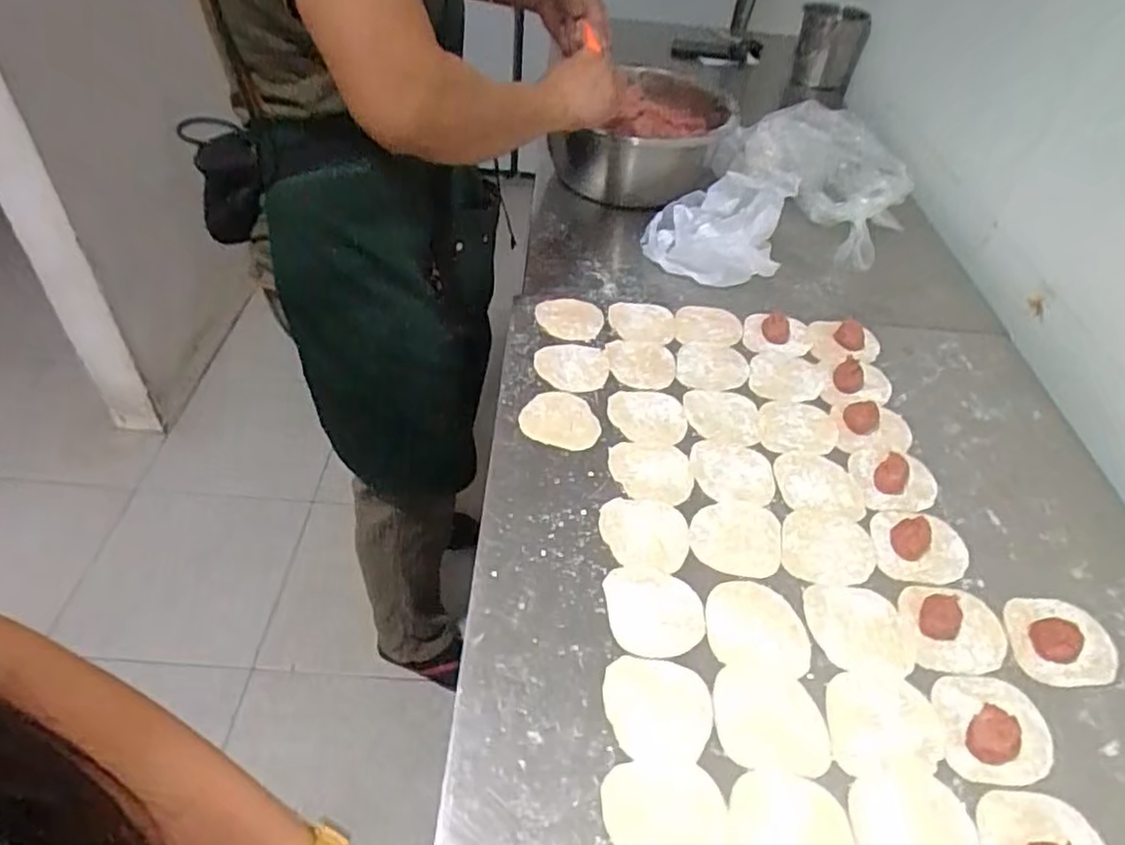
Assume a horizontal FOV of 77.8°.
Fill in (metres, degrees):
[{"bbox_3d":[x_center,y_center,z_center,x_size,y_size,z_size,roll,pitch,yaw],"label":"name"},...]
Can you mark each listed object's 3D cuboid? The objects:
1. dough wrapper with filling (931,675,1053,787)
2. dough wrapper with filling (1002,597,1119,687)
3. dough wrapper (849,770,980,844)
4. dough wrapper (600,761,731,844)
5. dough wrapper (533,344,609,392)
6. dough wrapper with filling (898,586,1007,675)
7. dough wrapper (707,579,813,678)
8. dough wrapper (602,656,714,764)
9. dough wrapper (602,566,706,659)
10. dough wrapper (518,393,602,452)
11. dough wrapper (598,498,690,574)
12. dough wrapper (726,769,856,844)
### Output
[{"bbox_3d":[0.307,0.212,0.490,0.076,0.024,0.077,8,44,2],"label":"dough wrapper with filling"},{"bbox_3d":[0.398,0.171,0.553,0.081,0.011,0.074,2,47,-2],"label":"dough wrapper with filling"},{"bbox_3d":[0.225,0.265,0.445,0.081,0.007,0.077,4,44,-3],"label":"dough wrapper"},{"bbox_3d":[0.065,0.250,0.435,0.077,0.004,0.072,4,44,-3],"label":"dough wrapper"},{"bbox_3d":[0.010,-0.059,0.750,0.078,0.009,0.069,4,44,-3],"label":"dough wrapper"},{"bbox_3d":[0.315,0.162,0.553,0.079,0.016,0.072,7,44,0],"label":"dough wrapper with filling"},{"bbox_3d":[0.154,0.159,0.550,0.078,0.006,0.074,4,44,-3],"label":"dough wrapper"},{"bbox_3d":[0.068,0.202,0.492,0.075,0.007,0.071,4,44,-3],"label":"dough wrapper"},{"bbox_3d":[0.073,0.148,0.551,0.075,0.006,0.076,-1,45,-8],"label":"dough wrapper"},{"bbox_3d":[0.000,-0.004,0.695,0.078,0.006,0.069,16,45,9],"label":"dough wrapper"},{"bbox_3d":[0.071,0.094,0.599,0.076,0.004,0.070,7,44,0],"label":"dough wrapper"},{"bbox_3d":[0.143,0.260,0.436,0.076,0.004,0.077,10,44,3],"label":"dough wrapper"}]

